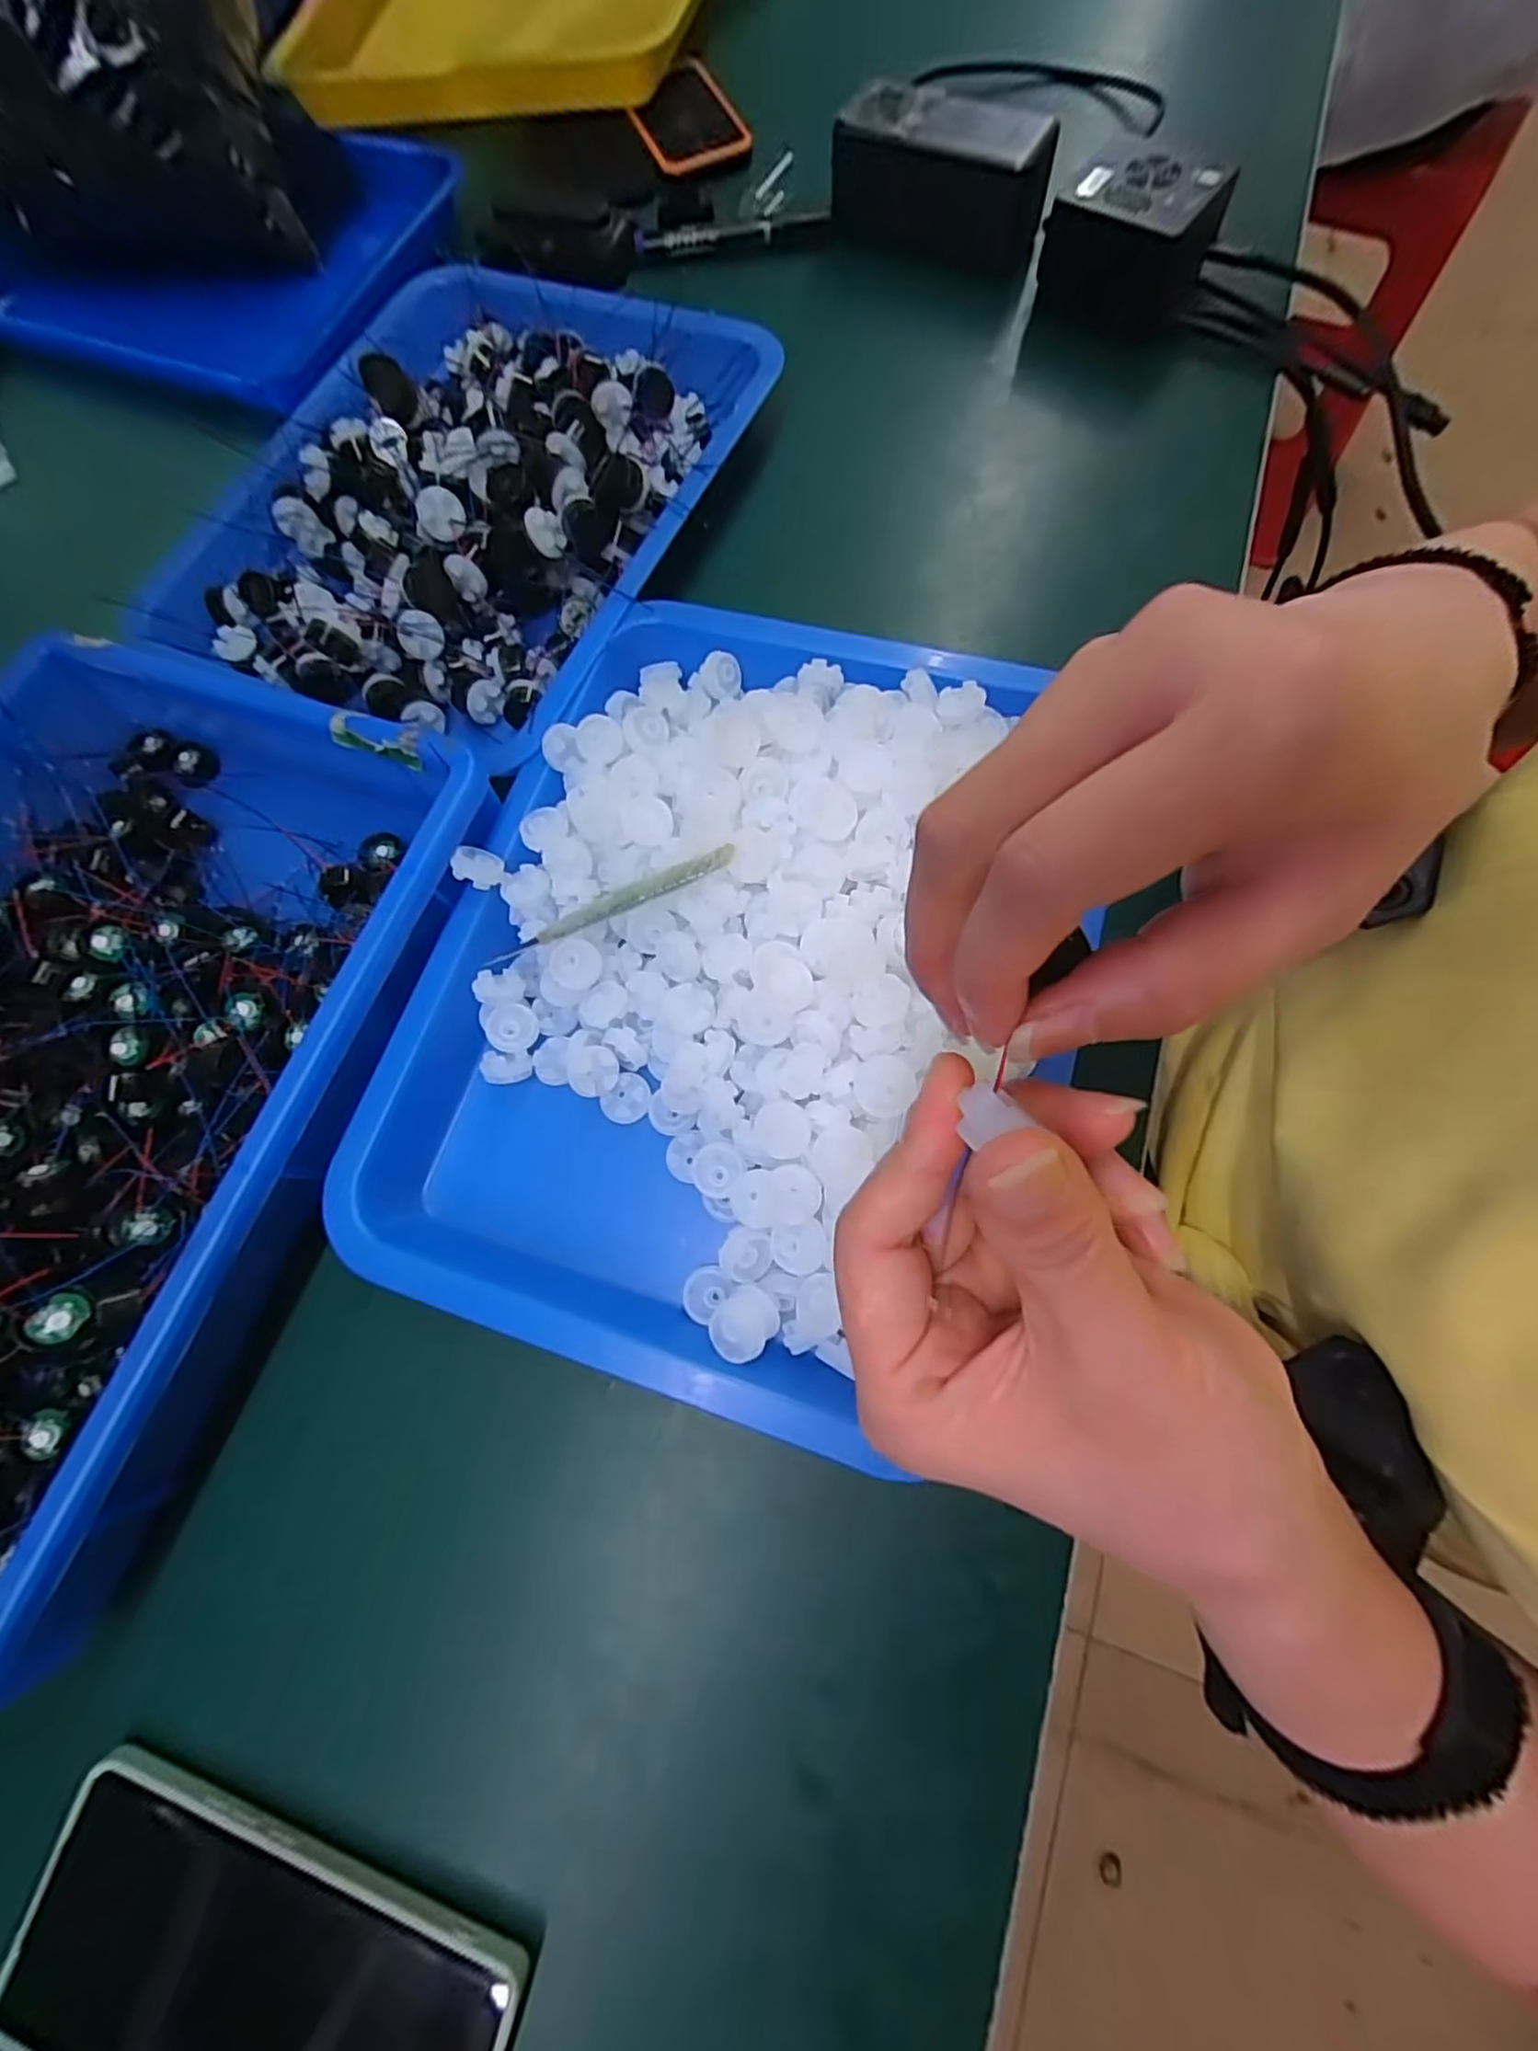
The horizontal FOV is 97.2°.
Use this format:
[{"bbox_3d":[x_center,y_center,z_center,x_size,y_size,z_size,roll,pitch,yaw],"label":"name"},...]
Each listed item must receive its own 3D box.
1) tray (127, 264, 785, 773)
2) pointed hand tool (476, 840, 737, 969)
[{"bbox_3d":[-0.157,-0.292,0.358,0.248,0.050,0.293,24,76,9],"label":"tray"},{"bbox_3d":[-0.067,-0.047,0.275,0.115,0.005,0.010,-20,73,15],"label":"pointed hand tool"}]

